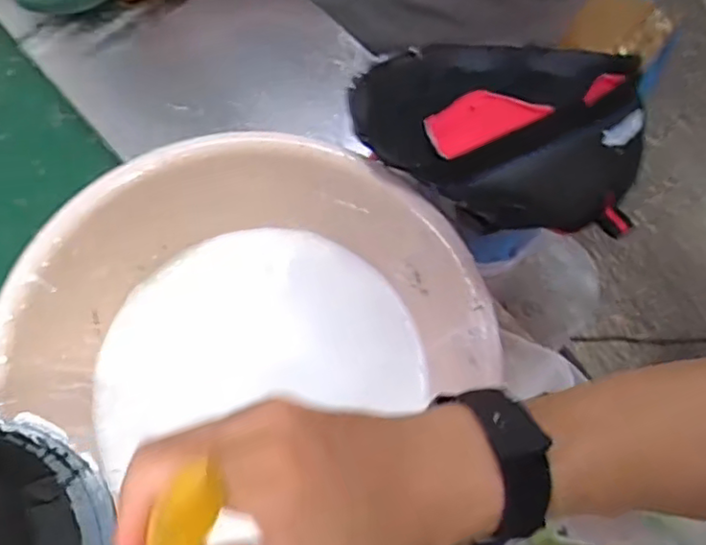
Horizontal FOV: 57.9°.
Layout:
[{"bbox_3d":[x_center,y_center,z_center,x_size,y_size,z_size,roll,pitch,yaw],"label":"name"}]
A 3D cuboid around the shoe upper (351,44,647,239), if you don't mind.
[{"bbox_3d":[0.092,-0.101,0.430,0.159,0.063,0.226,-25,41,-8],"label":"shoe upper"}]

